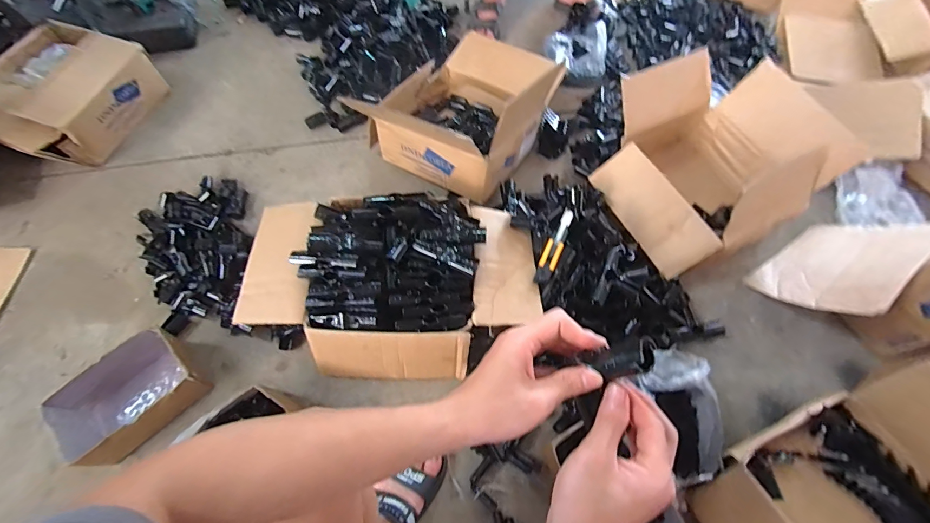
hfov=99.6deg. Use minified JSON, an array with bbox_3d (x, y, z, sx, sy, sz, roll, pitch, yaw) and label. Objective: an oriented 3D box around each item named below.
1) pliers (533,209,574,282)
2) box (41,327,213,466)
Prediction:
[{"bbox_3d":[0.191,-0.033,0.827,0.035,0.017,0.187,26,66,10],"label":"pliers"},{"bbox_3d":[-0.624,0.253,0.735,0.218,0.096,0.149,-41,72,-20],"label":"box"}]

